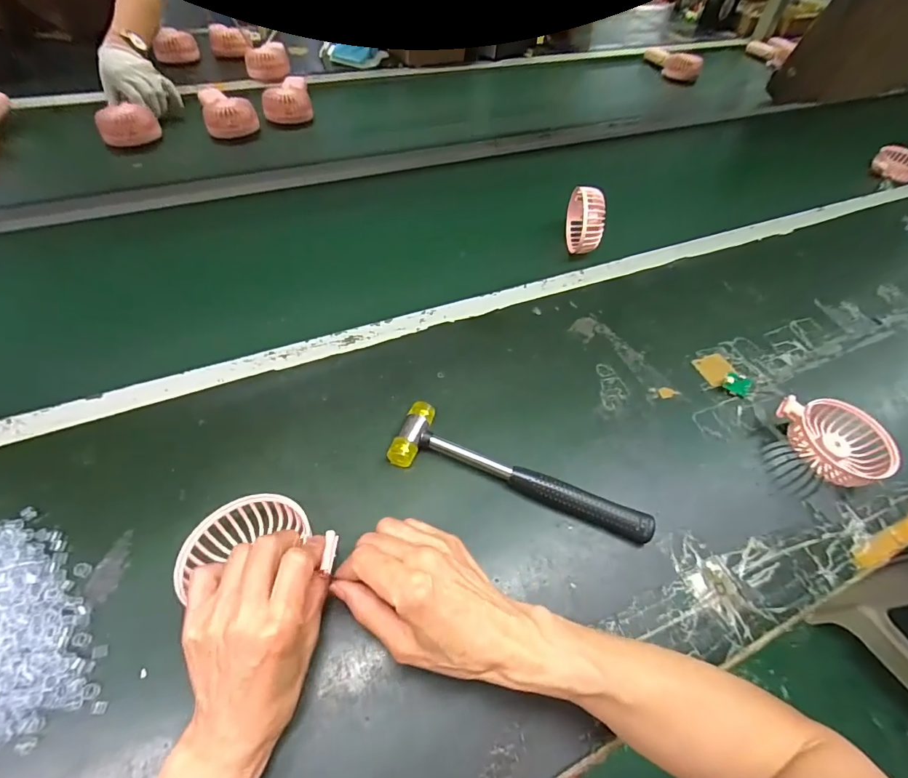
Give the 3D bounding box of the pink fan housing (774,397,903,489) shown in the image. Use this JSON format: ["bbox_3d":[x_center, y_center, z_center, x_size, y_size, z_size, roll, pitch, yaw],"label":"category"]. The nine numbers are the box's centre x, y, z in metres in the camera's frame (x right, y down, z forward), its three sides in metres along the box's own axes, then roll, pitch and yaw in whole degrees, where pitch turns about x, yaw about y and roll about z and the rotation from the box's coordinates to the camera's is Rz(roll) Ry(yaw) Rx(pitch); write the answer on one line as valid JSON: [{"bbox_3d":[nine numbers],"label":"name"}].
[{"bbox_3d":[0.399,0.053,0.464,0.089,0.035,0.098,-6,54,-10],"label":"pink fan housing"}]

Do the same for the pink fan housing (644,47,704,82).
[{"bbox_3d":[0.559,-0.839,1.139,0.063,0.054,0.164,-10,54,-13],"label":"pink fan housing"}]

